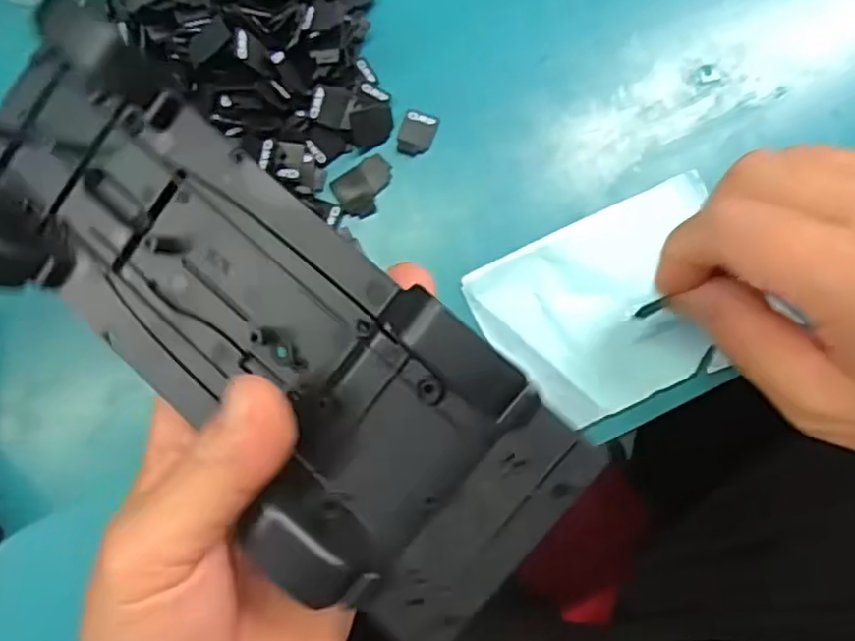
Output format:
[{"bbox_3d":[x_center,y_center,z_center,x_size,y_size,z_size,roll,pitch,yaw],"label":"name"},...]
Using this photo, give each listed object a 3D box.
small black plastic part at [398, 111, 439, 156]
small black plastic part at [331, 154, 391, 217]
[{"bbox_3d":[-0.004,-0.074,0.269,0.014,0.004,0.019,16,79,3],"label":"small black plastic part"},{"bbox_3d":[-0.024,-0.052,0.266,0.024,0.004,0.019,-35,81,-7],"label":"small black plastic part"}]

